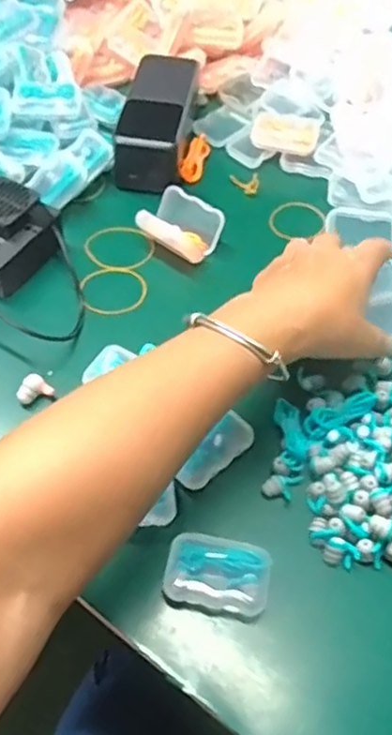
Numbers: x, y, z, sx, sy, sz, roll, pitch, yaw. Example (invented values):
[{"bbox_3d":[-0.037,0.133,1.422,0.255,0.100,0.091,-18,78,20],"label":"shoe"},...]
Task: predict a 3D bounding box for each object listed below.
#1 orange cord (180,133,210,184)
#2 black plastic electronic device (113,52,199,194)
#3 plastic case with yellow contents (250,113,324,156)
[{"bbox_3d":[0.000,-0.180,0.558,0.016,0.016,0.055,12,55,7],"label":"orange cord"},{"bbox_3d":[-0.030,-0.210,0.554,0.054,0.043,0.132,7,54,3],"label":"black plastic electronic device"},{"bbox_3d":[0.076,-0.200,0.561,0.059,0.018,0.029,20,56,12],"label":"plastic case with yellow contents"}]

